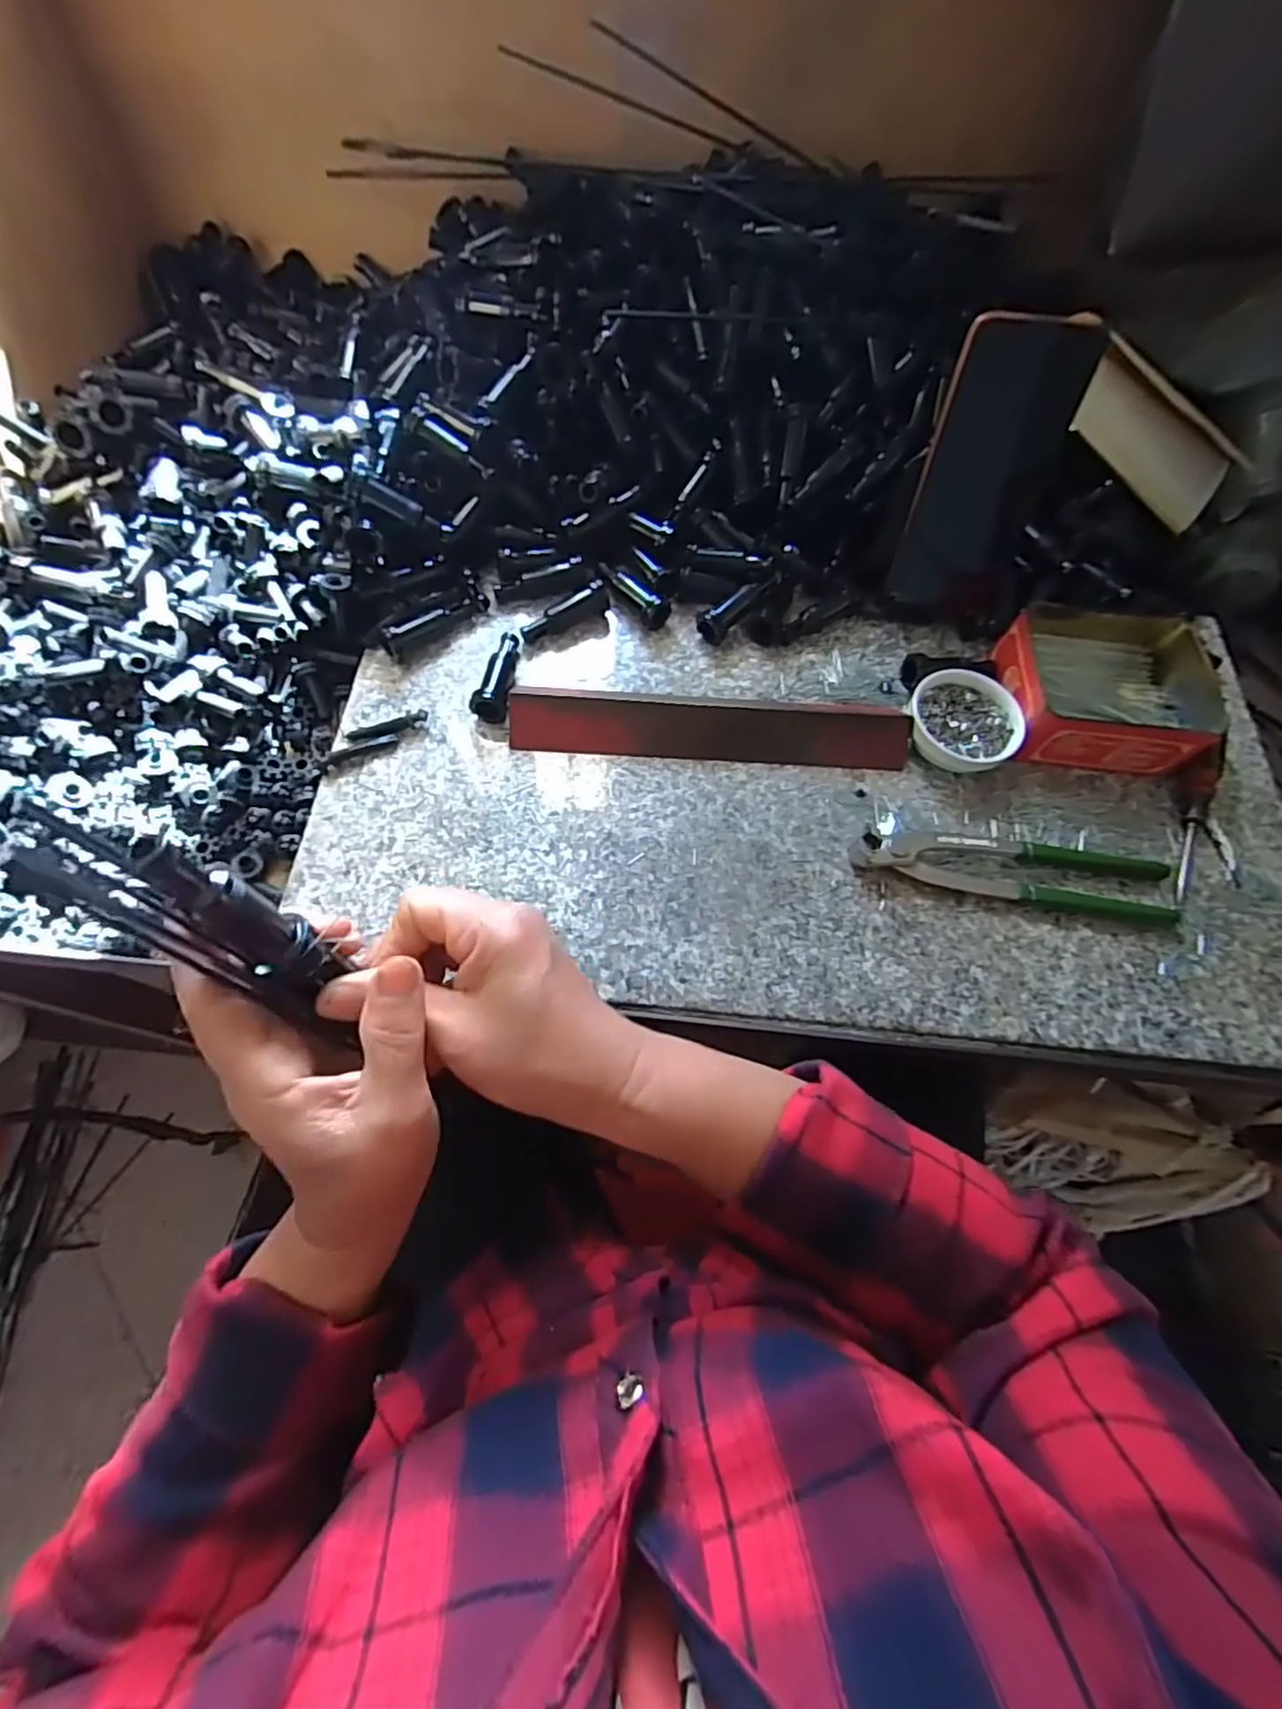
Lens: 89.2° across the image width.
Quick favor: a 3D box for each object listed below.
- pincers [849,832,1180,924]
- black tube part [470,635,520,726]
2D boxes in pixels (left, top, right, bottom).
[{"bbox_3d":[0.231,0.007,0.401,0.198,0.017,0.042,8,66,0],"label":"pincers"},{"bbox_3d":[-0.092,-0.120,0.429,0.022,0.015,0.068,11,66,1],"label":"black tube part"}]

